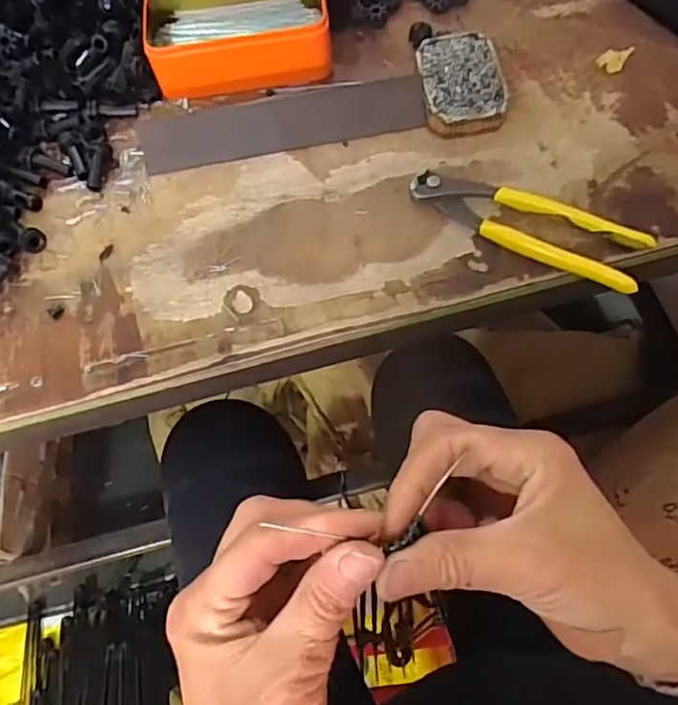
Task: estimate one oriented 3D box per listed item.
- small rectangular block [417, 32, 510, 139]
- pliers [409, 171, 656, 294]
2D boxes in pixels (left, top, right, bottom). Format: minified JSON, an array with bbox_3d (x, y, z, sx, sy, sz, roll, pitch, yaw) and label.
[{"bbox_3d":[0.094,-0.207,0.470,0.061,0.023,0.082,-8,66,0],"label":"small rectangular block"},{"bbox_3d":[0.130,-0.092,0.423,0.164,0.013,0.044,25,70,13],"label":"pliers"}]

